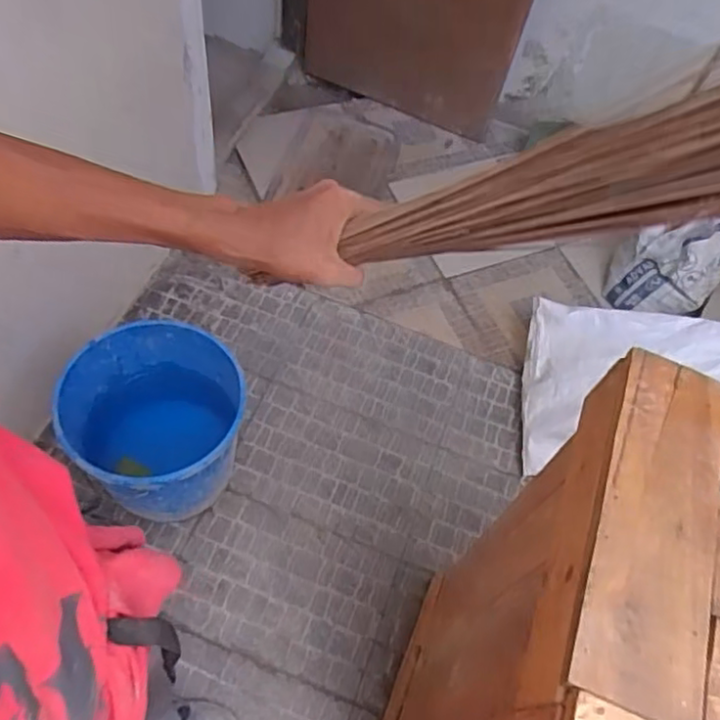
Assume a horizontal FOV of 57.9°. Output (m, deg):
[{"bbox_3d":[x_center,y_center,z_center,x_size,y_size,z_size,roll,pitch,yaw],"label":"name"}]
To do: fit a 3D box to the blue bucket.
[{"bbox_3d":[-0.386,0.133,1.309,0.301,0.327,0.337,-3,60,-10],"label":"blue bucket"}]

